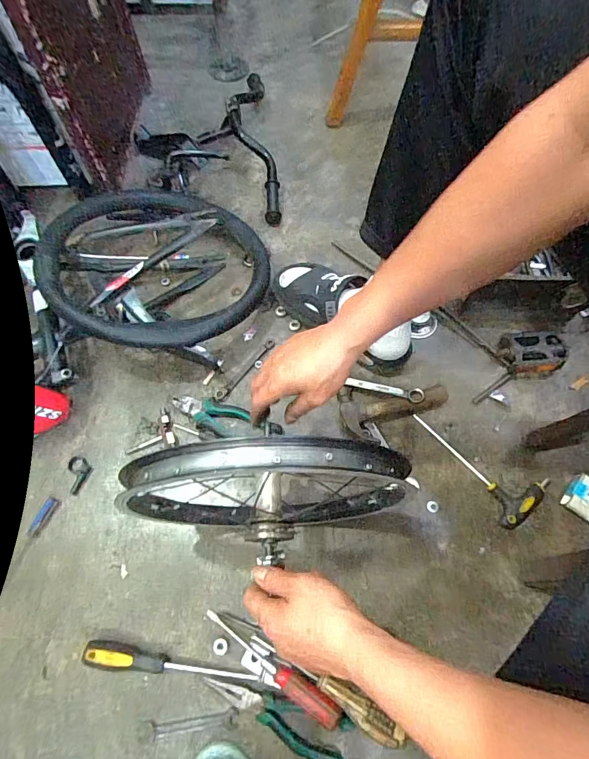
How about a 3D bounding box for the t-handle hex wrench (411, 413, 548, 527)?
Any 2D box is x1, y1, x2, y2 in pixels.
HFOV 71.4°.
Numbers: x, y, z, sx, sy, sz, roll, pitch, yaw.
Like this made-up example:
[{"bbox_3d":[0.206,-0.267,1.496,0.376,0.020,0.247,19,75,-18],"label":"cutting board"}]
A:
[{"bbox_3d":[0.289,0.114,0.631,0.095,0.015,0.205,-32,68,-15],"label":"t-handle hex wrench"}]

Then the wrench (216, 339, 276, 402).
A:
[{"bbox_3d":[-0.083,-0.017,0.702,0.018,0.006,0.142,37,69,17],"label":"wrench"}]

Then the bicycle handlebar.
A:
[{"bbox_3d":[-0.194,-0.500,0.872,0.305,0.100,0.399,-8,64,-4],"label":"bicycle handlebar"}]

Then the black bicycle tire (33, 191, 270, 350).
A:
[{"bbox_3d":[-0.225,-0.206,0.696,0.348,0.092,0.365,0,67,0],"label":"black bicycle tire"}]

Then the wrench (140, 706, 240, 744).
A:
[{"bbox_3d":[-0.129,0.417,0.496,0.118,0.006,0.020,-7,64,-4],"label":"wrench"}]

